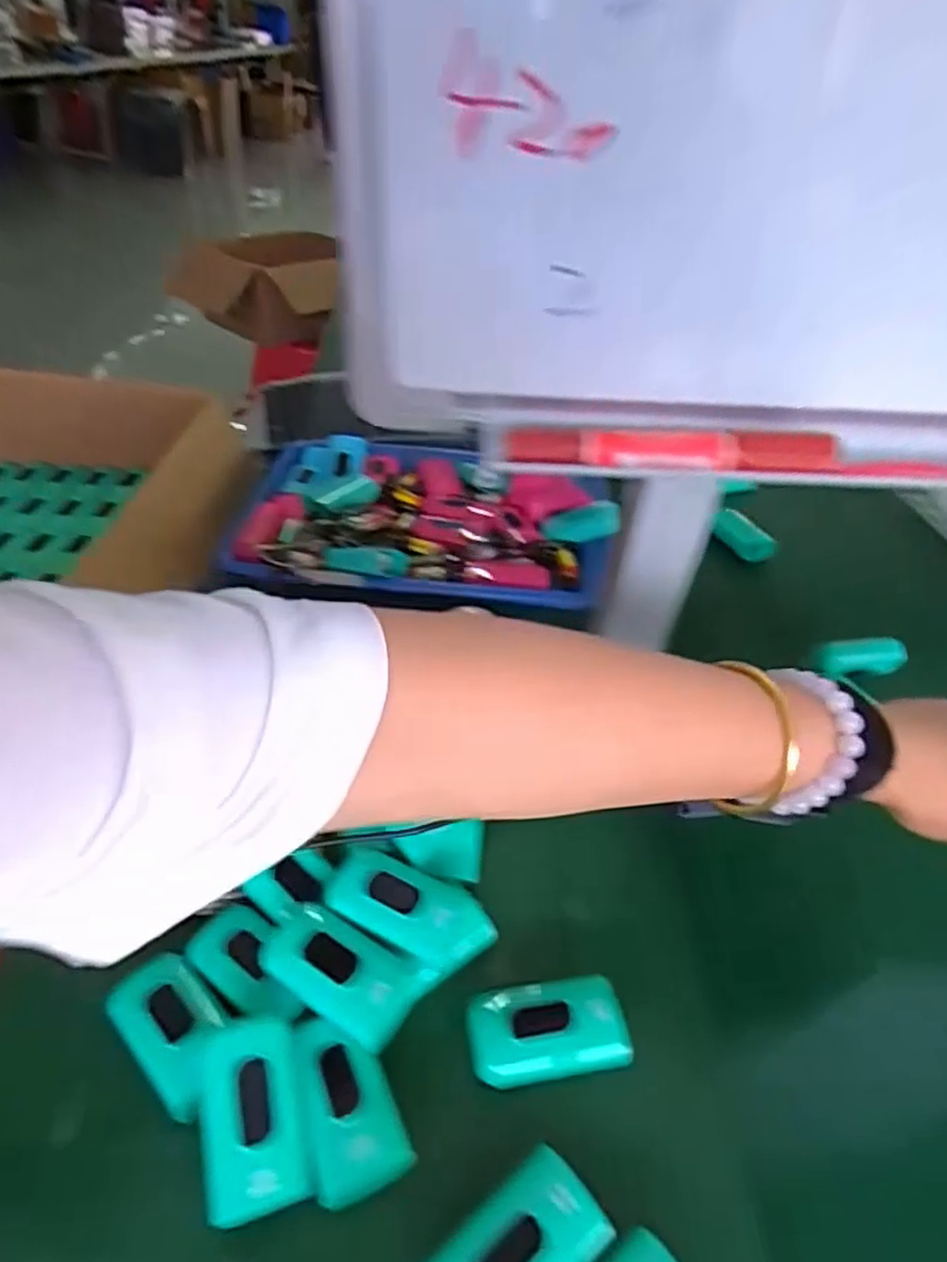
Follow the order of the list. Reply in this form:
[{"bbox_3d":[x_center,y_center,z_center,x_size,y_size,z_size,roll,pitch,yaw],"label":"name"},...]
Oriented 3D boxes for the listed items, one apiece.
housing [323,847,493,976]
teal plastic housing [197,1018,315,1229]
[{"bbox_3d":[-0.030,0.136,0.345,0.083,0.024,0.037,25,42,2],"label":"housing"},{"bbox_3d":[-0.090,0.191,0.283,0.038,0.011,0.065,-9,59,-16],"label":"teal plastic housing"}]

